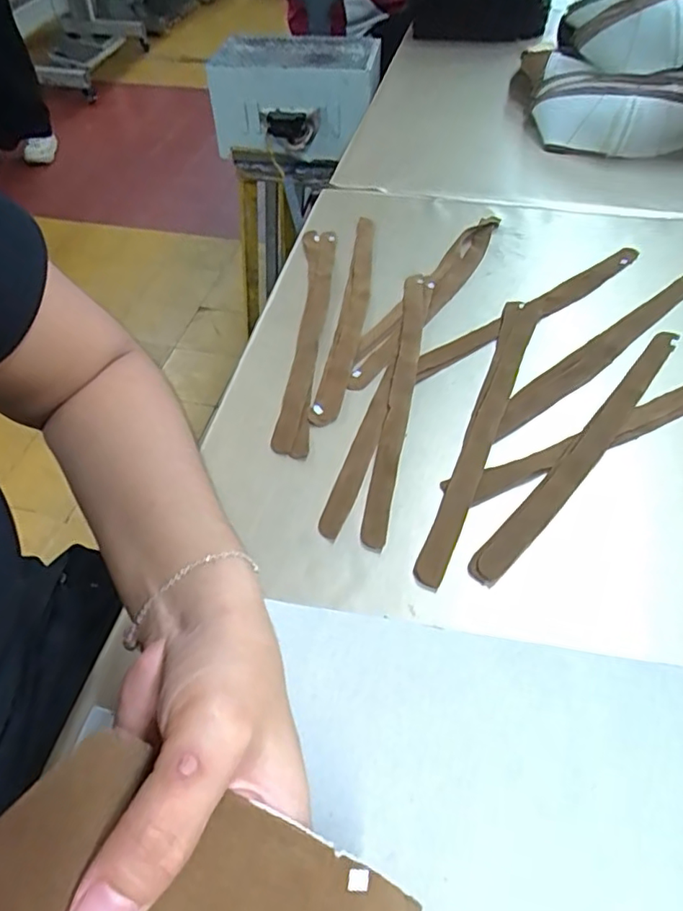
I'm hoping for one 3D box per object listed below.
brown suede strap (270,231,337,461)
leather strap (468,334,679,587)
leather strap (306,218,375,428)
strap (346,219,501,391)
[{"bbox_3d":[-0.029,-0.122,0.541,0.034,0.010,0.318,-4,50,9],"label":"brown suede strap"},{"bbox_3d":[0.194,-0.014,0.445,0.024,0.010,0.315,34,59,24],"label":"leather strap"},{"bbox_3d":[0.010,-0.143,0.552,0.029,0.007,0.306,6,50,6],"label":"leather strap"},{"bbox_3d":[0.091,-0.163,0.569,0.038,0.010,0.307,27,55,21],"label":"strap"}]

